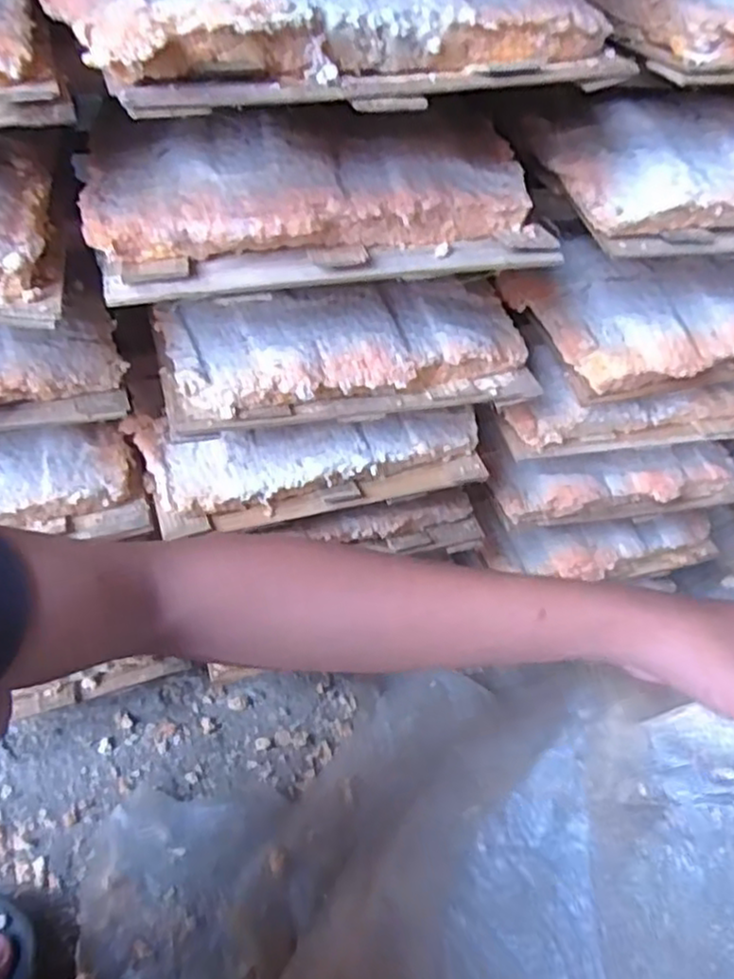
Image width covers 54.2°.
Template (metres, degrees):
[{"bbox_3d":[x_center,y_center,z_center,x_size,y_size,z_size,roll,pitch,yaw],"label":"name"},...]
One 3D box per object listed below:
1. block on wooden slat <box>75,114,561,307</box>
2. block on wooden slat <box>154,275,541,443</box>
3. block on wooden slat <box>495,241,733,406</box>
[{"bbox_3d":[-0.025,-0.148,0.362,0.220,0.052,0.100,-5,49,-10],"label":"block on wooden slat"},{"bbox_3d":[-0.010,-0.087,0.440,0.222,0.041,0.091,-9,49,-14],"label":"block on wooden slat"},{"bbox_3d":[0.213,-0.121,0.499,0.215,0.054,0.111,-9,49,-13],"label":"block on wooden slat"}]

